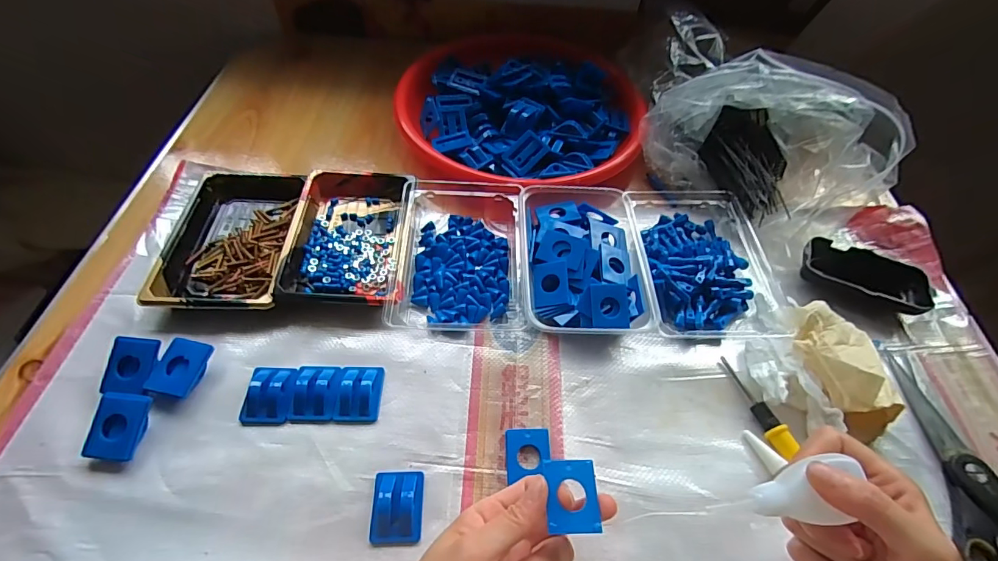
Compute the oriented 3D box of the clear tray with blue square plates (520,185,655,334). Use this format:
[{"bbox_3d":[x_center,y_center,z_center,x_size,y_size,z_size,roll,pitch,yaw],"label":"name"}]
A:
[{"bbox_3d":[0.075,-0.022,0.427,0.106,0.036,0.162,1,54,-3],"label":"clear tray with blue square plates"}]

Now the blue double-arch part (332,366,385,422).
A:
[{"bbox_3d":[-0.110,0.087,0.358,0.034,0.014,0.045,1,54,-2],"label":"blue double-arch part"}]

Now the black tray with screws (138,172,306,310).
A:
[{"bbox_3d":[-0.249,-0.045,0.432,0.106,0.020,0.172,-2,55,-4],"label":"black tray with screws"}]

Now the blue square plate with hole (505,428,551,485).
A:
[{"bbox_3d":[0.022,0.131,0.339,0.033,0.005,0.038,0,55,-3],"label":"blue square plate with hole"}]

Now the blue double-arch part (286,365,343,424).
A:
[{"bbox_3d":[-0.144,0.087,0.356,0.035,0.013,0.045,2,54,-2],"label":"blue double-arch part"}]

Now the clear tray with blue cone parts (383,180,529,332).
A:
[{"bbox_3d":[-0.038,-0.039,0.437,0.120,0.030,0.179,0,55,-4],"label":"clear tray with blue cone parts"}]

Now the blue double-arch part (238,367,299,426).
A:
[{"bbox_3d":[-0.177,0.087,0.351,0.038,0.013,0.046,0,55,-3],"label":"blue double-arch part"}]

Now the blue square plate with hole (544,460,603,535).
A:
[{"bbox_3d":[0.044,0.129,0.273,0.030,0.004,0.041,0,55,-3],"label":"blue square plate with hole"}]

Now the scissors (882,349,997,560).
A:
[{"bbox_3d":[0.362,0.155,0.333,0.092,0.012,0.211,3,54,-1],"label":"scissors"}]

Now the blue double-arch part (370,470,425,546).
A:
[{"bbox_3d":[-0.070,0.154,0.311,0.035,0.016,0.046,0,55,-3],"label":"blue double-arch part"}]

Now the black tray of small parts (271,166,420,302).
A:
[{"bbox_3d":[-0.140,-0.047,0.435,0.108,0.025,0.161,2,54,-2],"label":"black tray of small parts"}]

